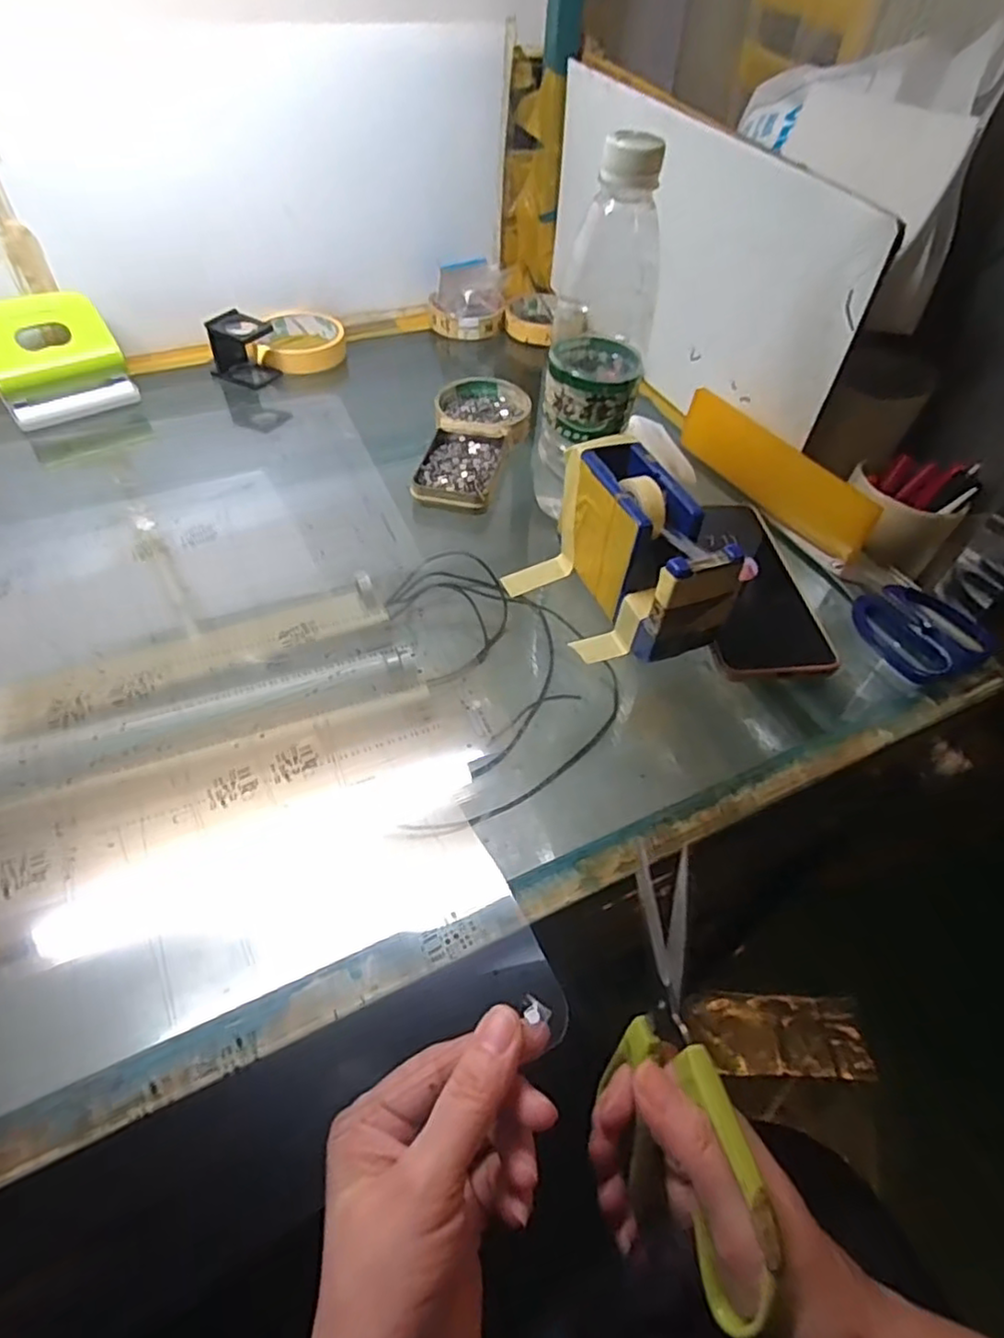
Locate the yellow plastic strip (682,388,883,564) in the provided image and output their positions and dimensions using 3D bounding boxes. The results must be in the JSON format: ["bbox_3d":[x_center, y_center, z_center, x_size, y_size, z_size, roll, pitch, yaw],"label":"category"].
[{"bbox_3d":[0.209,-0.155,0.507,0.018,0.048,0.181,-22,54,-20],"label":"yellow plastic strip"}]

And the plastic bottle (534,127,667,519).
[{"bbox_3d":[0.061,-0.208,0.418,0.063,0.211,0.066,14,50,9],"label":"plastic bottle"}]

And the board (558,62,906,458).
[{"bbox_3d":[0.145,-0.354,0.557,0.014,0.183,0.404,-19,53,-18],"label":"board"}]

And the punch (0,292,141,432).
[{"bbox_3d":[-0.380,-0.262,0.550,0.101,0.084,0.047,-33,59,-27],"label":"punch"}]

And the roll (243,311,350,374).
[{"bbox_3d":[-0.205,-0.329,0.649,0.091,0.030,0.091,-8,50,-10],"label":"roll"}]

